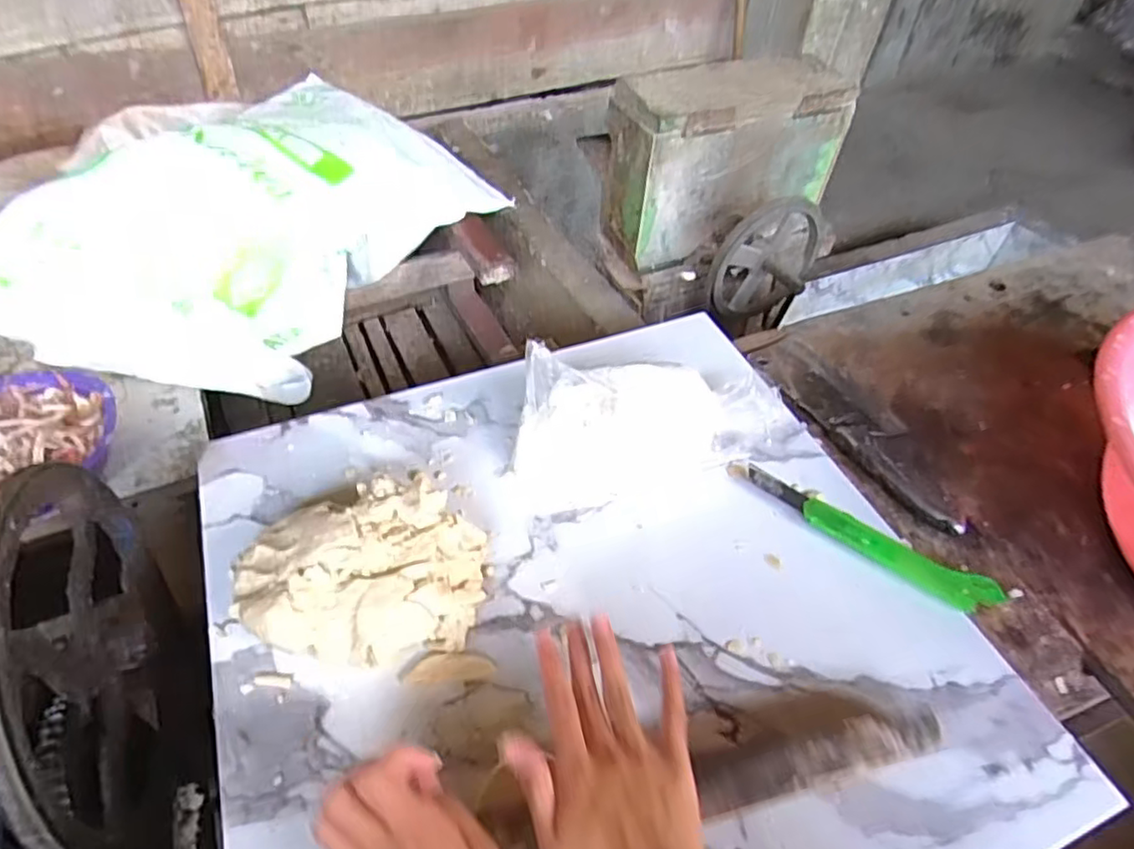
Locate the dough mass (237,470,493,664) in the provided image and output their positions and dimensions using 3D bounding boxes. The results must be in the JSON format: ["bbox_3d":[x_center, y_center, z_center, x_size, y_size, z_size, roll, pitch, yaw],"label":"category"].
[{"bbox_3d":[-0.139,0.099,0.453,0.161,0.062,0.119,6,48,0],"label":"dough mass"}]

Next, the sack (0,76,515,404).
[{"bbox_3d":[-0.425,-0.298,0.962,0.412,0.197,0.660,22,50,13],"label":"sack"}]

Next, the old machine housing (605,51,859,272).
[{"bbox_3d":[0.241,-0.404,1.013,0.349,0.228,0.126,-14,51,-18],"label":"old machine housing"}]

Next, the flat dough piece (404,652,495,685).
[{"bbox_3d":[-0.077,0.162,0.441,0.059,0.005,0.018,0,48,-6],"label":"flat dough piece"}]

